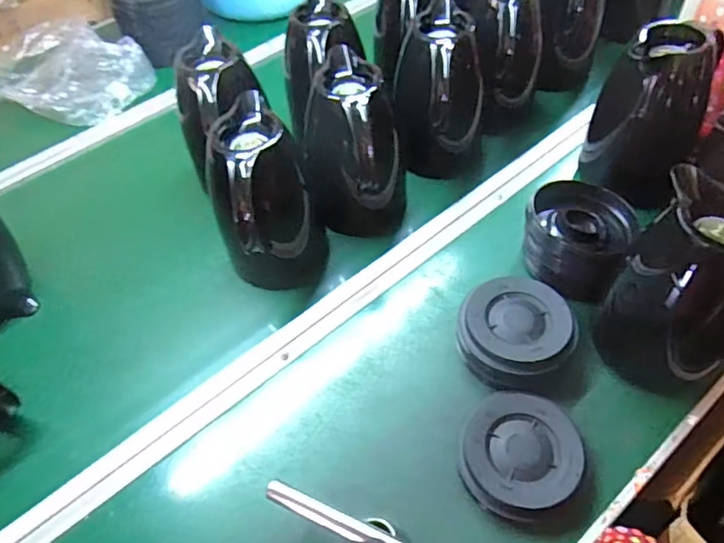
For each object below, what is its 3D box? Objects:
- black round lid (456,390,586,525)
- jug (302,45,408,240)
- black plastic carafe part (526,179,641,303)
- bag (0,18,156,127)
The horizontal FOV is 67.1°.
[{"bbox_3d":[0.153,0.178,0.525,0.106,0.039,0.113,-3,52,4],"label":"black round lid"},{"bbox_3d":[-0.006,-0.142,0.681,0.114,0.198,0.158,-7,51,1],"label":"jug"},{"bbox_3d":[0.254,-0.040,0.644,0.121,0.090,0.111,23,58,22],"label":"black plastic carafe part"},{"bbox_3d":[-0.516,-0.361,0.971,0.275,0.074,0.197,18,56,19],"label":"bag"}]

